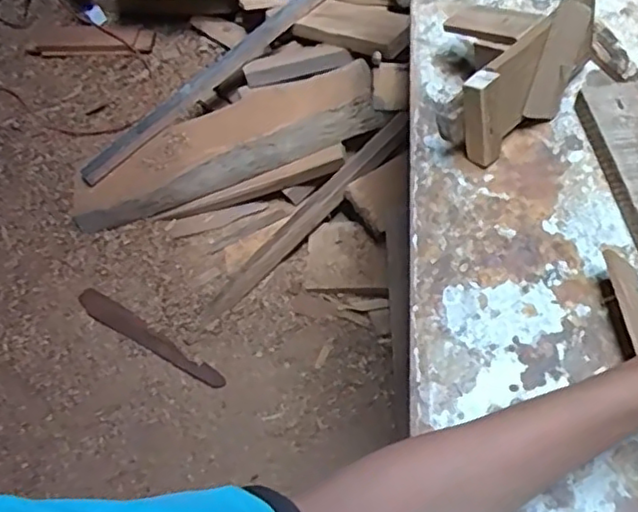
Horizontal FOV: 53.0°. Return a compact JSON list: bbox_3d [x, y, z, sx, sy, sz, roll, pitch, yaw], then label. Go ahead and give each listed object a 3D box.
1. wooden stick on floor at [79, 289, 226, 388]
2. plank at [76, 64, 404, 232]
[{"bbox_3d":[-0.345,0.170,1.298,0.360,0.027,0.049,28,64,21],"label":"wooden stick on floor"},{"bbox_3d":[-0.229,-0.246,1.419,0.737,0.057,0.212,-19,58,12],"label":"plank"}]

